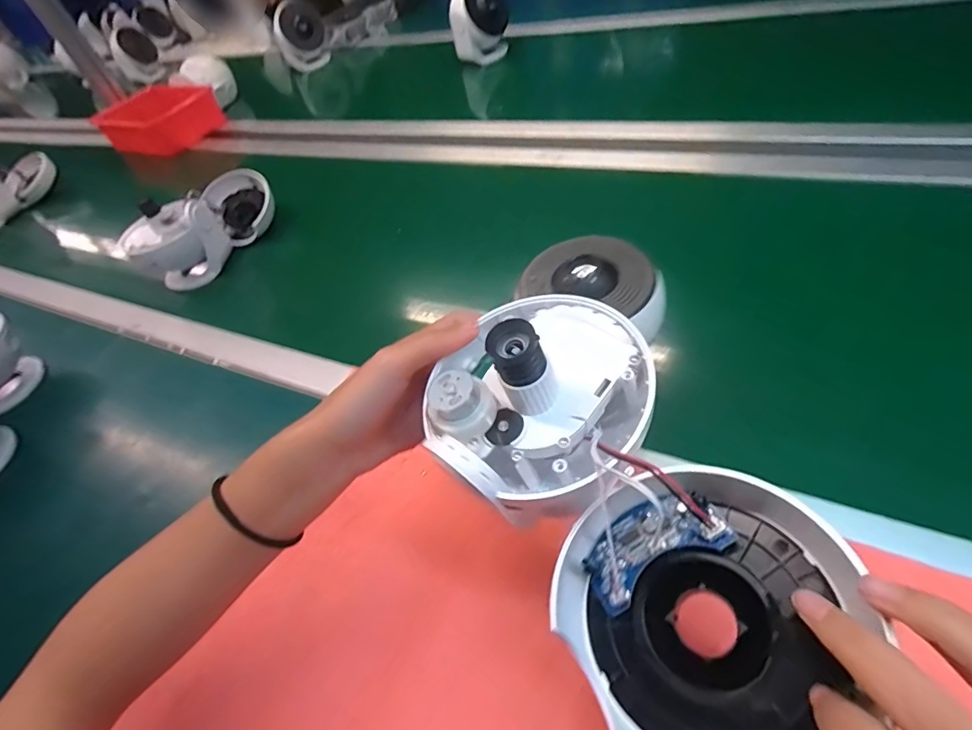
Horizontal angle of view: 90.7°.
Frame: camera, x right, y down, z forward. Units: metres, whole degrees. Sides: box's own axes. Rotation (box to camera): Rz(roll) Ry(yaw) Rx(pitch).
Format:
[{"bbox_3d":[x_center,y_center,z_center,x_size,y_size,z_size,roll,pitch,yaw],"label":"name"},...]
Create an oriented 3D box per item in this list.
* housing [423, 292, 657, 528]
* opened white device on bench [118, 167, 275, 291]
[{"bbox_3d":[0.031,0.008,0.235,0.095,0.055,0.122,22,57,21],"label":"housing"},{"bbox_3d":[-0.411,-0.206,0.704,0.110,0.102,0.207,29,60,25],"label":"opened white device on bench"}]

